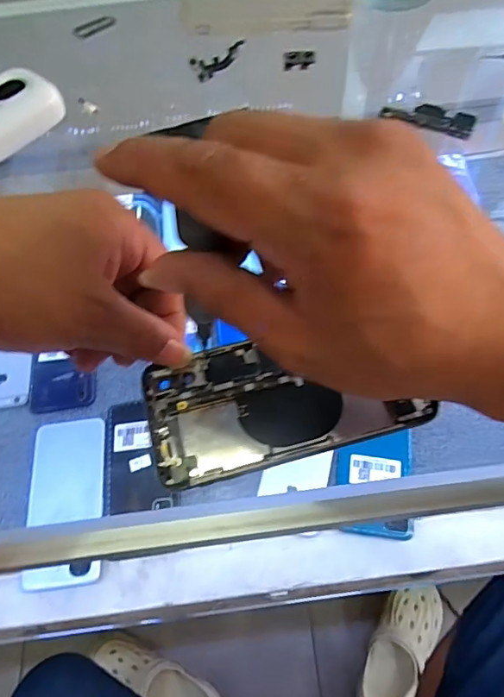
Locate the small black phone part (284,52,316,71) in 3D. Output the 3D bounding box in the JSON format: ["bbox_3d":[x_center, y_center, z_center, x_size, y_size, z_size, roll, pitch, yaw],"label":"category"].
[{"bbox_3d":[0.039,-0.237,0.401,0.025,0.006,0.015,0,60,4],"label":"small black phone part"}]

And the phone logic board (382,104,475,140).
[{"bbox_3d":[0.129,-0.170,0.358,0.066,0.007,0.022,19,63,14],"label":"phone logic board"}]

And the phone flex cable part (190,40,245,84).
[{"bbox_3d":[-0.025,-0.236,0.402,0.046,0.005,0.028,-16,73,0],"label":"phone flex cable part"}]

